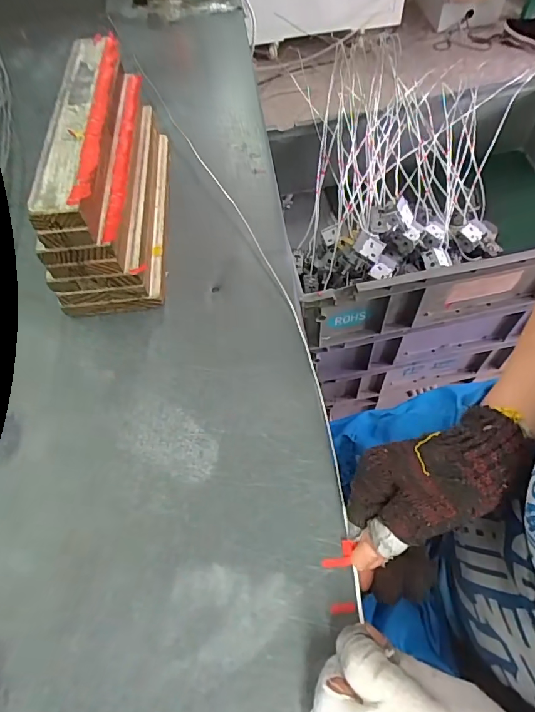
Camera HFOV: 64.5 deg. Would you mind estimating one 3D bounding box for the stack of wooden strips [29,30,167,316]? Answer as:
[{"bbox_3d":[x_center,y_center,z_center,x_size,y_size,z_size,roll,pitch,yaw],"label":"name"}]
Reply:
[{"bbox_3d":[-0.155,-0.181,0.422,0.087,0.124,0.255,-5,60,-1],"label":"stack of wooden strips"}]

